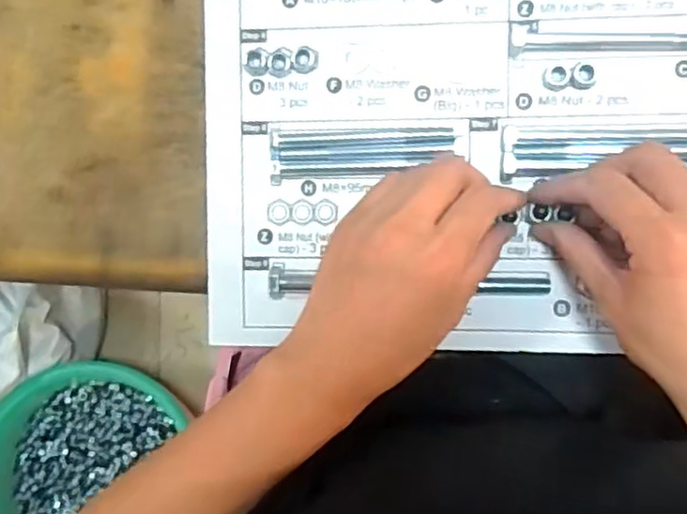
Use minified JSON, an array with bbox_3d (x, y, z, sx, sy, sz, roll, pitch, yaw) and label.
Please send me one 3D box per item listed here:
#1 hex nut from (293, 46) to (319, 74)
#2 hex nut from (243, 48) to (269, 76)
[{"bbox_3d":[-0.020,-0.107,0.369,0.013,0.006,0.014,15,97,5],"label":"hex nut"},{"bbox_3d":[-0.048,-0.107,0.371,0.014,0.005,0.014,10,97,6],"label":"hex nut"}]

